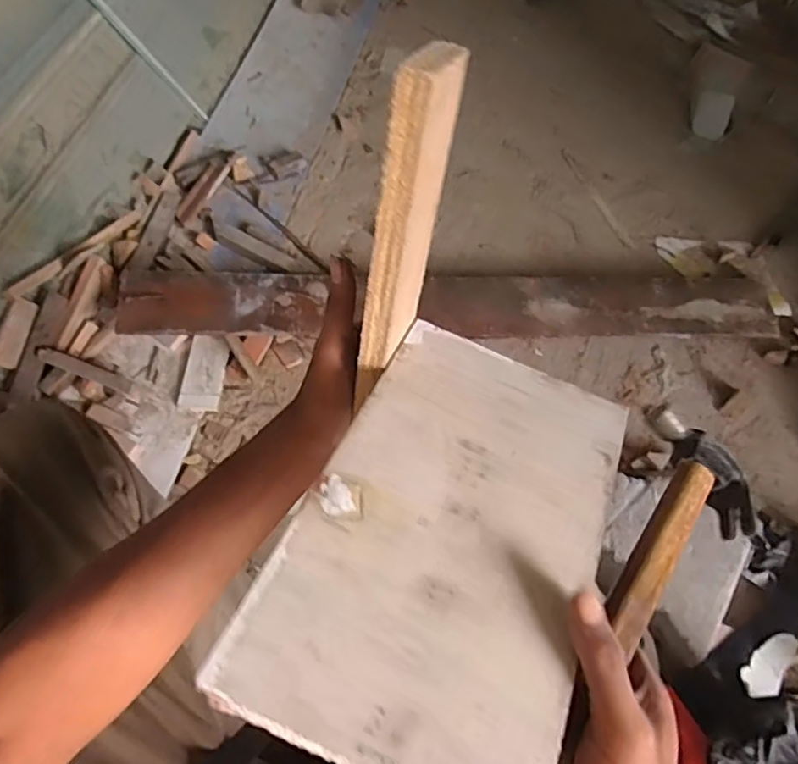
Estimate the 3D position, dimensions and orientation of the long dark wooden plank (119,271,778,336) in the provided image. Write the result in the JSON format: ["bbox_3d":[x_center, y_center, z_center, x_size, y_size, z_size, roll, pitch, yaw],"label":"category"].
[{"bbox_3d":[0.108,-0.129,0.983,1.051,0.030,0.120,0,59,-8],"label":"long dark wooden plank"}]

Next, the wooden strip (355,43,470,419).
[{"bbox_3d":[0.005,-0.083,0.341,0.020,0.190,0.056,22,43,11],"label":"wooden strip"}]

